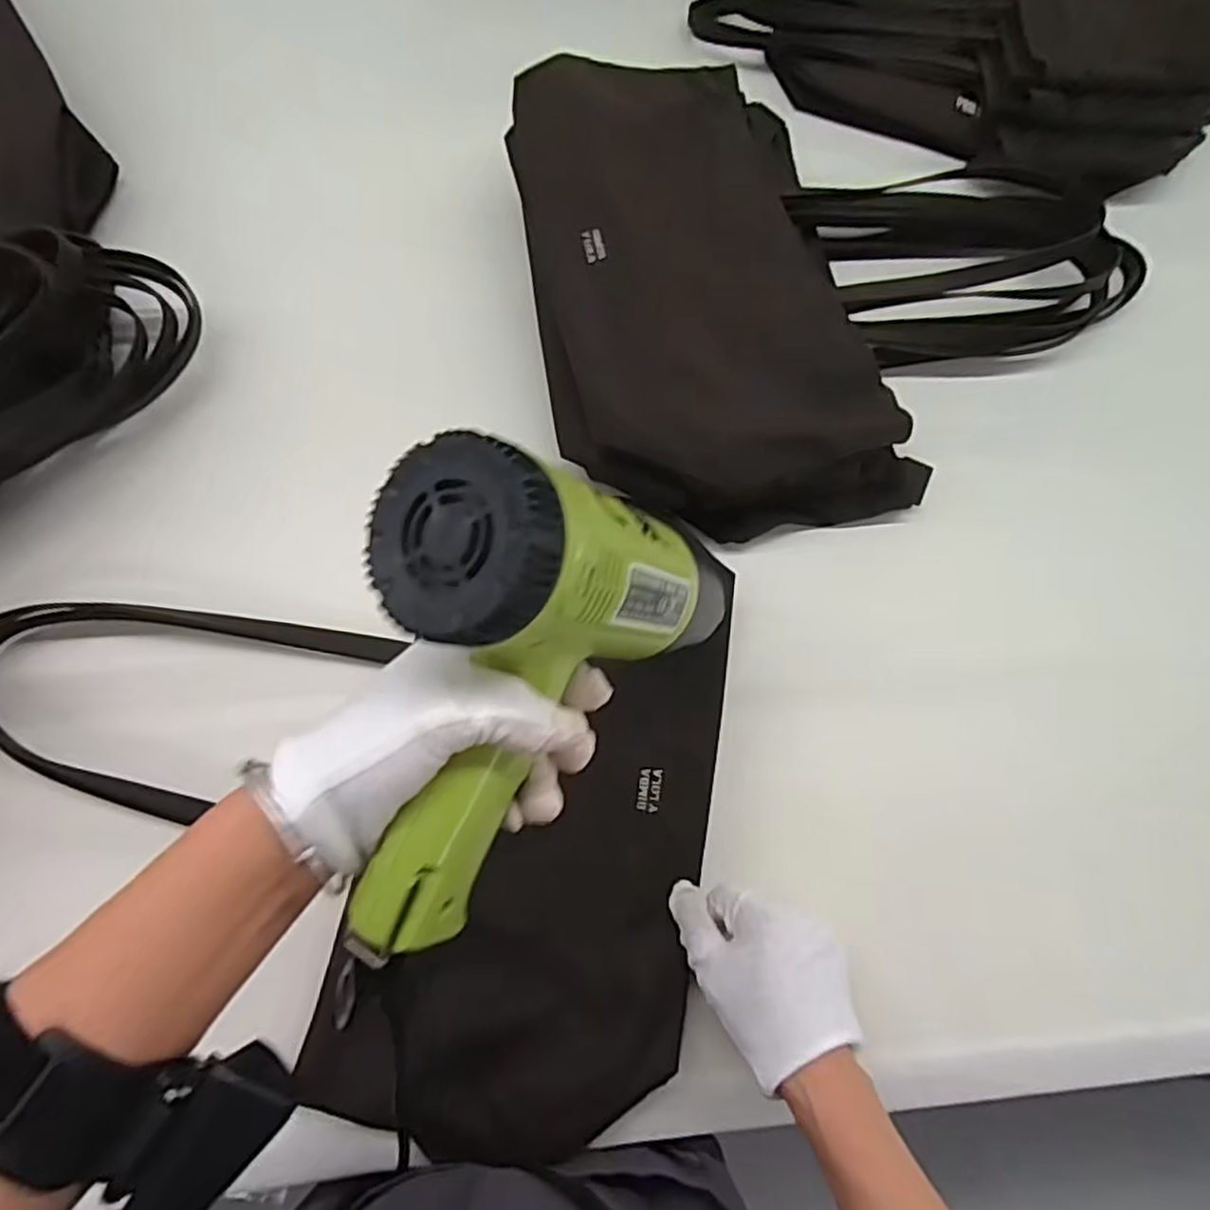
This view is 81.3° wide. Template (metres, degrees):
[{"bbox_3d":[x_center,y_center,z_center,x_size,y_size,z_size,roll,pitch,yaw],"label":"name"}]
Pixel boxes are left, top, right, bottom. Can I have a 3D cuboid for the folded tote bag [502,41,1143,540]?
[{"bbox_3d":[0.192,-0.287,0.583,0.502,0.095,0.424,-13,72,-7],"label":"folded tote bag"}]

